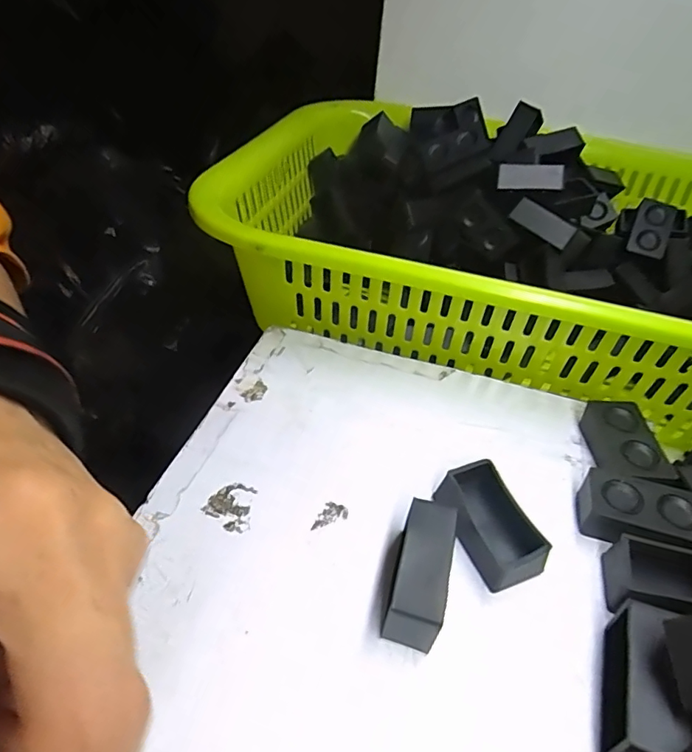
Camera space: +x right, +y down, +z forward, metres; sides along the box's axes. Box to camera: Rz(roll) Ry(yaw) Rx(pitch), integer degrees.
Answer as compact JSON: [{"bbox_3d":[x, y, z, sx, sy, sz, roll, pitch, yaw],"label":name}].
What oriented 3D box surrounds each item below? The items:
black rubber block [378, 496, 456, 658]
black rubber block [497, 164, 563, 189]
[{"bbox_3d":[0.023,0.065,0.168,0.017,0.026,0.042,14,42,8],"label":"black rubber block"},{"bbox_3d":[0.115,-0.124,0.321,0.044,0.014,0.011,-1,42,-8],"label":"black rubber block"}]

